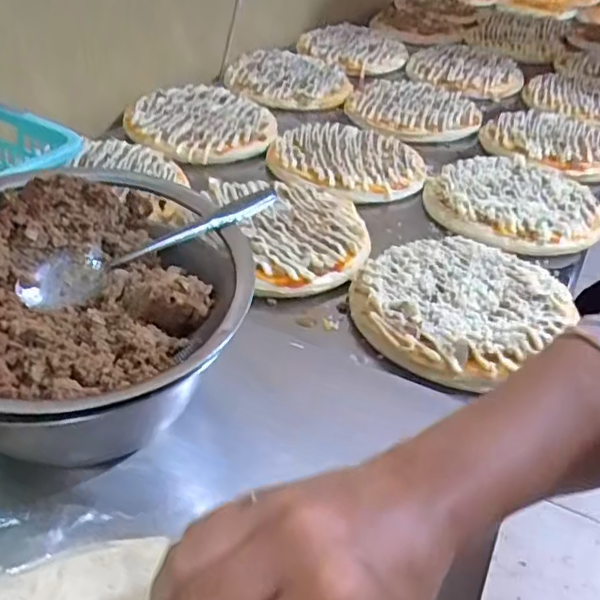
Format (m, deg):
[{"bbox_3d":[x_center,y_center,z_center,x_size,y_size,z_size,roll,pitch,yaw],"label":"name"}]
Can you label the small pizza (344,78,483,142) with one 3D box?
[{"bbox_3d":[0.169,-0.287,0.933,0.194,0.027,0.191,12,35,6],"label":"small pizza"}]

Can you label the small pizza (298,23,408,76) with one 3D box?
[{"bbox_3d":[0.096,-0.449,1.116,0.180,0.043,0.170,1,36,-10],"label":"small pizza"}]

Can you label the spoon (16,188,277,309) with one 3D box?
[{"bbox_3d":[-0.095,-0.033,0.406,0.168,0.022,0.038,-21,42,-10],"label":"spoon"}]

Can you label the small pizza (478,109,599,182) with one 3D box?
[{"bbox_3d":[0.353,-0.216,0.861,0.202,0.031,0.177,-14,40,-28],"label":"small pizza"}]

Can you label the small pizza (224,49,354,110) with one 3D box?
[{"bbox_3d":[-0.012,-0.354,0.988,0.193,0.032,0.187,-5,37,-18],"label":"small pizza"}]

